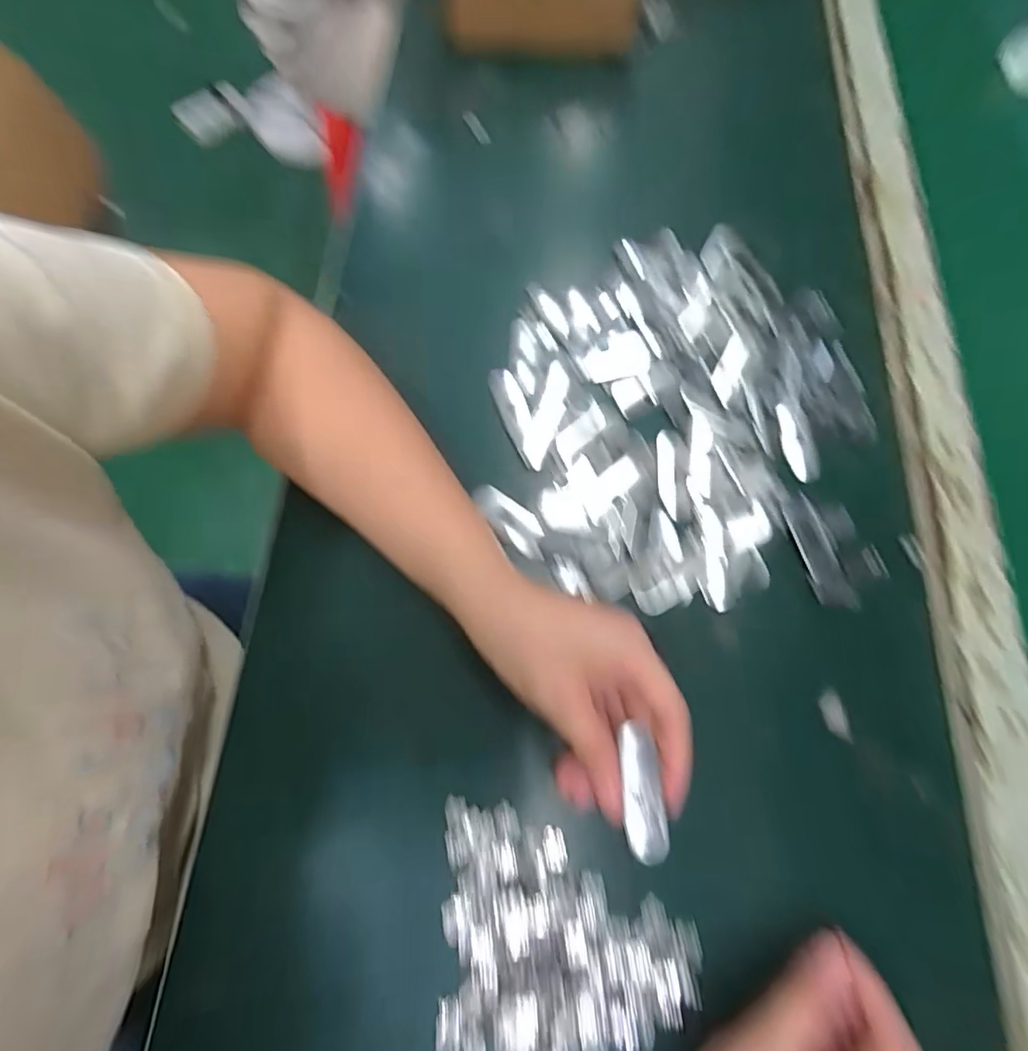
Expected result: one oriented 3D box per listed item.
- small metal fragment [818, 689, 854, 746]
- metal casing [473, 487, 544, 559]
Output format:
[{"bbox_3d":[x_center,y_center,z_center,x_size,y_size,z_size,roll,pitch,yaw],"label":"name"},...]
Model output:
[{"bbox_3d":[0.178,0.105,0.303,0.013,0.004,0.027,-12,71,-4],"label":"small metal fragment"},{"bbox_3d":[-0.002,-0.003,0.345,0.057,0.015,0.021,43,76,14],"label":"metal casing"}]

